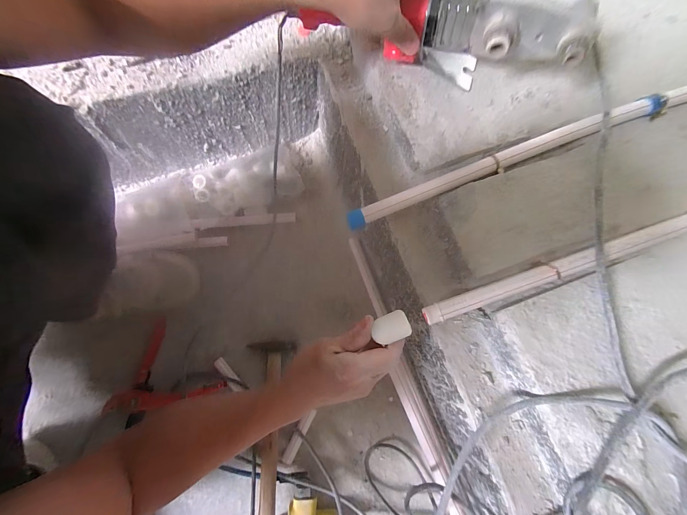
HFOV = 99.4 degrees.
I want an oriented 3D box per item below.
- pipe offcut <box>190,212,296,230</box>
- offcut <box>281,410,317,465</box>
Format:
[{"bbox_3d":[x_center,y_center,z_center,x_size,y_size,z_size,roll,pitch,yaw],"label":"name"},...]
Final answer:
[{"bbox_3d":[-0.209,-0.078,0.617,0.211,0.016,0.023,-5,73,-5],"label":"pipe offcut"},{"bbox_3d":[-0.083,0.325,0.532,0.021,0.028,0.092,28,73,5],"label":"offcut"}]

